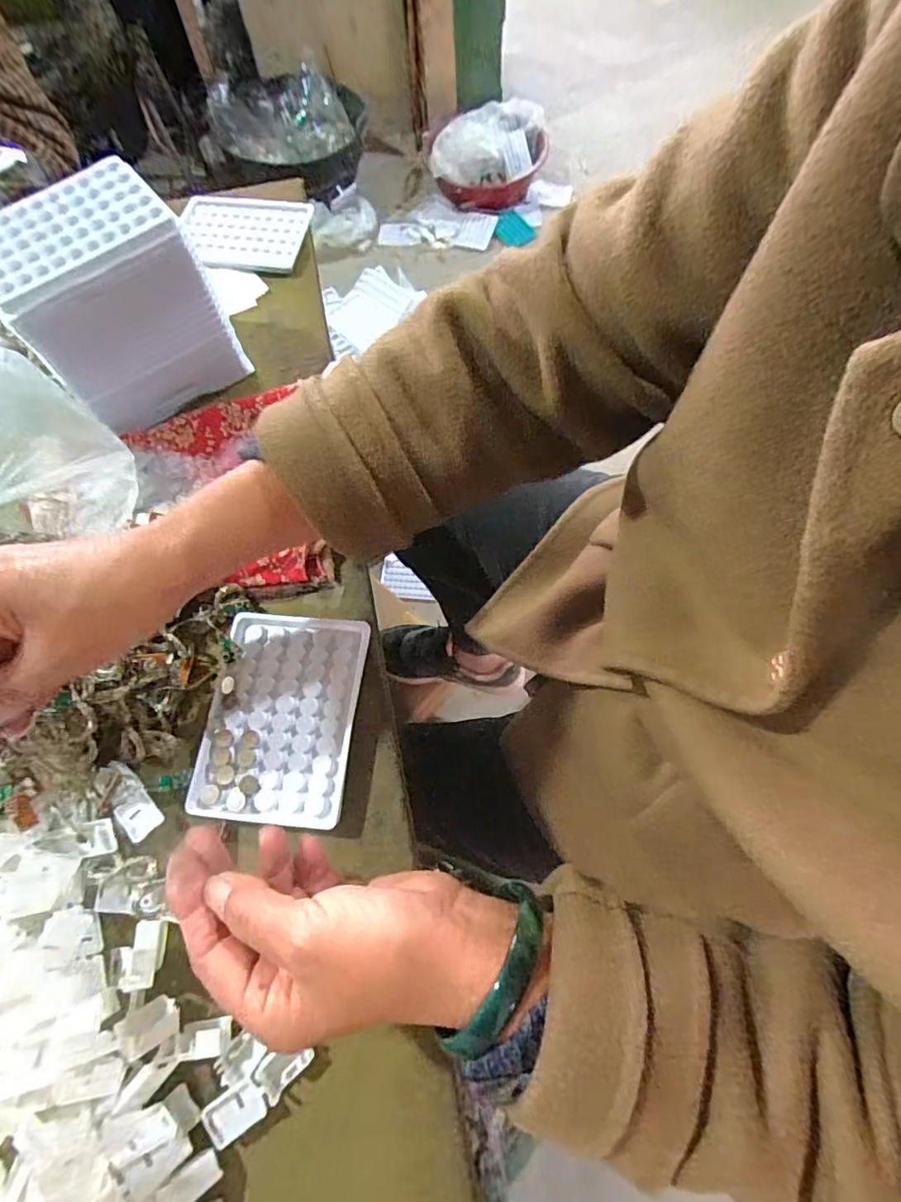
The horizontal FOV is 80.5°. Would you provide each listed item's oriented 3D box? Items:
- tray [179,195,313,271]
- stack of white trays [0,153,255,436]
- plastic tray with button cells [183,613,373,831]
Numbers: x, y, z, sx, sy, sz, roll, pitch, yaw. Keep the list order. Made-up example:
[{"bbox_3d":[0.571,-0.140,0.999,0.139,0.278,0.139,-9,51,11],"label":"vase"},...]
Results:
[{"bbox_3d":[-0.208,-0.366,0.527,0.124,0.010,0.097,6,68,4],"label":"tray"},{"bbox_3d":[-0.249,-0.218,0.397,0.128,0.120,0.095,-41,72,-14],"label":"stack of white trays"},{"bbox_3d":[-0.108,0.073,0.345,0.092,0.015,0.129,4,68,3],"label":"plastic tray with button cells"}]

